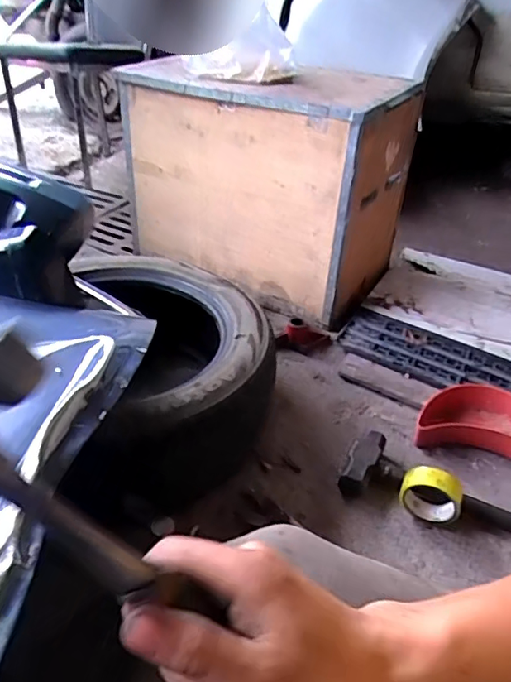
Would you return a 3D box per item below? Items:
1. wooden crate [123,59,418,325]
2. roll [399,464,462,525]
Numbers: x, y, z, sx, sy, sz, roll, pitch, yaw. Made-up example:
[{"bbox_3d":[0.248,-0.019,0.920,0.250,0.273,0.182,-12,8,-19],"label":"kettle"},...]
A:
[{"bbox_3d":[0.008,-0.415,1.389,0.685,0.498,0.317,21,40,24],"label":"wooden crate"},{"bbox_3d":[0.303,0.268,0.926,0.098,0.099,0.038,18,39,18],"label":"roll"}]

